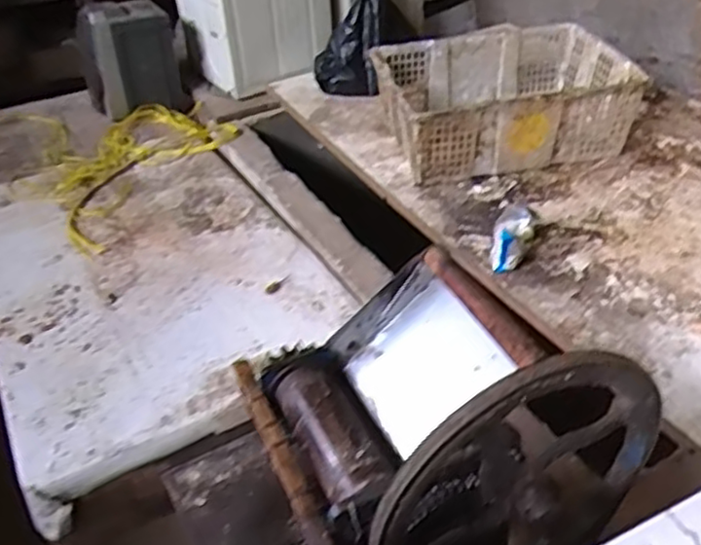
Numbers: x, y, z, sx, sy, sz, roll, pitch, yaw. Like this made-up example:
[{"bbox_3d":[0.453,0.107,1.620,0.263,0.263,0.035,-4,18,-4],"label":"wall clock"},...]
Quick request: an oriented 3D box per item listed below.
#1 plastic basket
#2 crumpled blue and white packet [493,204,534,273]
[{"bbox_3d":[0.302,-0.354,1.401,0.465,0.145,0.347,-7,37,-6],"label":"plastic basket"},{"bbox_3d":[0.261,-0.053,1.110,0.053,0.061,0.124,11,39,17],"label":"crumpled blue and white packet"}]

